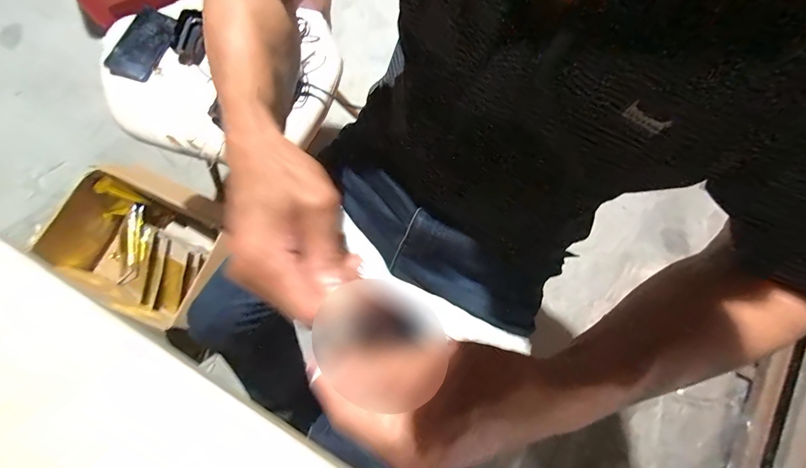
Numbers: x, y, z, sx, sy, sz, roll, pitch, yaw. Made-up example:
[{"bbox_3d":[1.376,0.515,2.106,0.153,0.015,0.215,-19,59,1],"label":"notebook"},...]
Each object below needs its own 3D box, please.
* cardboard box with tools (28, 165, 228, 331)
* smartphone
[{"bbox_3d":[-0.691,0.035,0.979,0.469,0.215,0.361,25,77,6],"label":"cardboard box with tools"},{"bbox_3d":[-0.517,-0.379,0.683,0.071,0.014,0.154,21,78,-24],"label":"smartphone"}]

